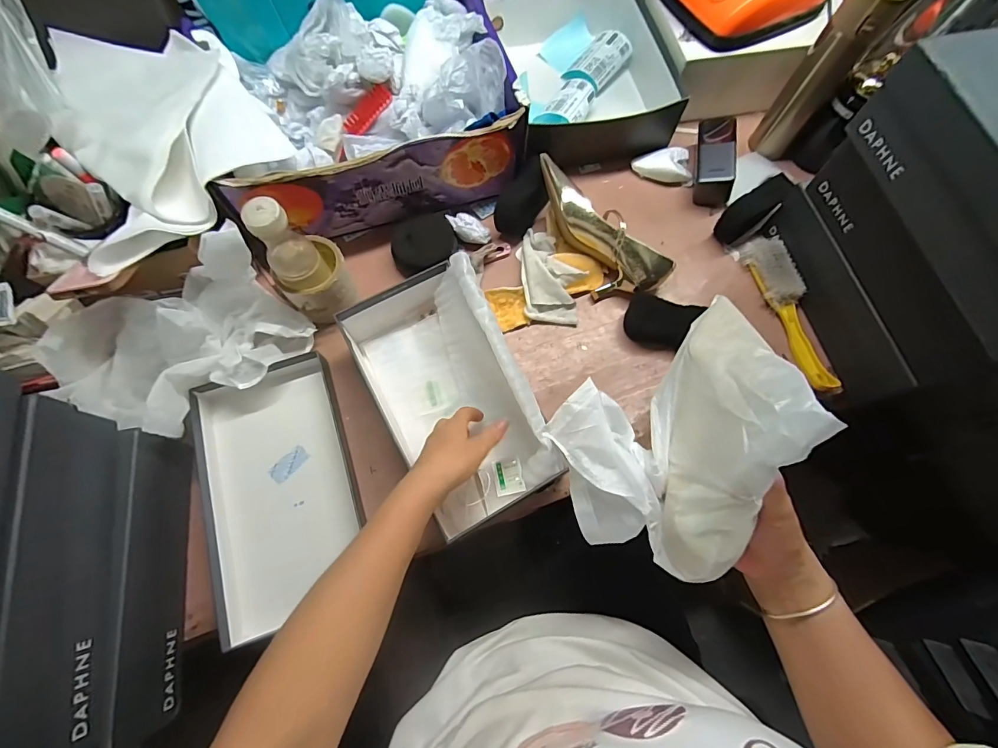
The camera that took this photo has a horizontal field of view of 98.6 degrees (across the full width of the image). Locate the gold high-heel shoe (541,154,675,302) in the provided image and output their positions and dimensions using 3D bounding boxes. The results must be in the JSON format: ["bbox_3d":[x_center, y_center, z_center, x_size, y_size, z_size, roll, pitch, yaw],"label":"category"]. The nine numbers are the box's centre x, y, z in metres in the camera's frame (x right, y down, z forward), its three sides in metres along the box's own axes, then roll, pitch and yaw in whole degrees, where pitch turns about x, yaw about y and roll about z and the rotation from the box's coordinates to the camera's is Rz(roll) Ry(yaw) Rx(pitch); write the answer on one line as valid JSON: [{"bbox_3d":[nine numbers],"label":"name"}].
[{"bbox_3d":[0.128,-0.196,0.602,0.239,0.075,0.088,44,75,-5],"label":"gold high-heel shoe"}]

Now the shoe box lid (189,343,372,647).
[{"bbox_3d":[-0.263,0.133,0.515,0.169,0.042,0.283,-18,73,-7],"label":"shoe box lid"}]

